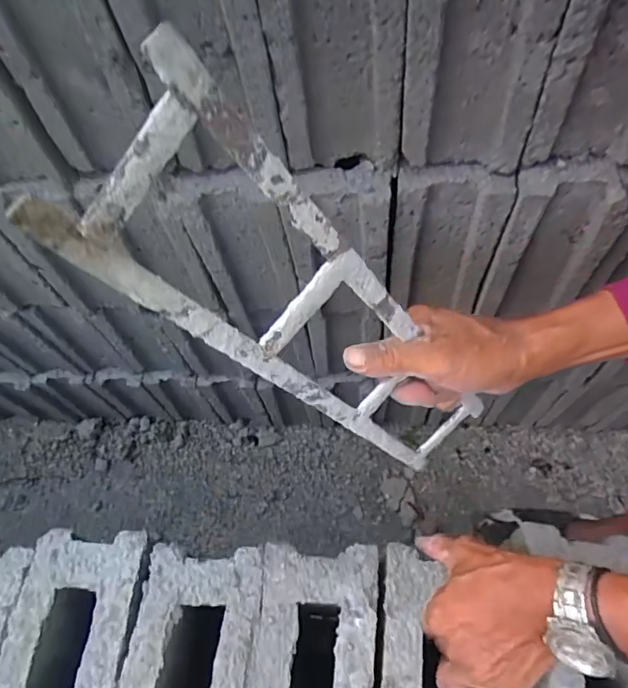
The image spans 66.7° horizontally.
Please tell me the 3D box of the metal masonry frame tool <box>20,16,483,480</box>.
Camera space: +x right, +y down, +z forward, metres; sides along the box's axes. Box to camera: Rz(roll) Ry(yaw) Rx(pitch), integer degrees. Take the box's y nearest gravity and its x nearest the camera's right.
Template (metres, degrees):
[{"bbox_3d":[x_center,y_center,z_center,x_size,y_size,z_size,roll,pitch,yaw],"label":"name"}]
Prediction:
[{"bbox_3d":[0.015,0.006,0.293,0.094,0.363,0.012,-45,49,1],"label":"metal masonry frame tool"}]

